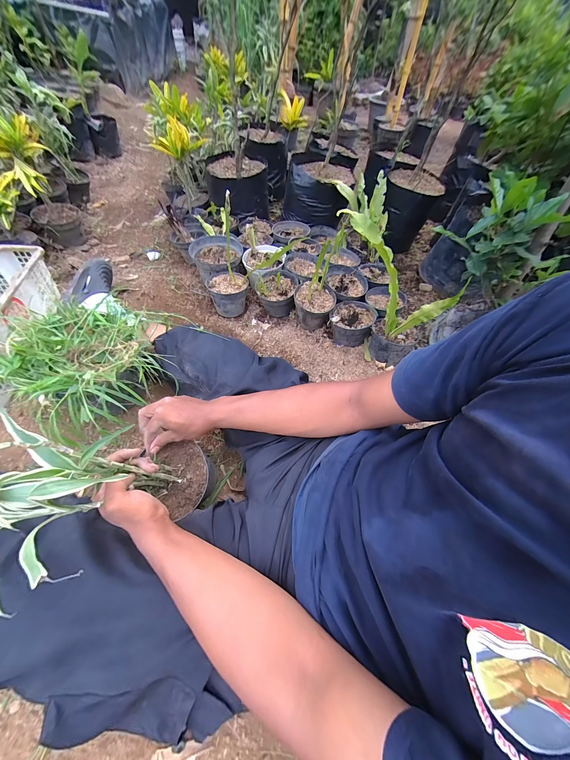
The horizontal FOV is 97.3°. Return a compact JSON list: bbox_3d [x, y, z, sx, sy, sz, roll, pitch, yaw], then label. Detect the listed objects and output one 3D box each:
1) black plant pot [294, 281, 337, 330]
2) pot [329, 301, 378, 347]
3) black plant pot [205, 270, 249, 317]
[{"bbox_3d":[0.087,-0.225,0.782,0.120,0.089,0.120,2,57,-4],"label":"black plant pot"},{"bbox_3d":[0.200,-0.176,0.765,0.124,0.078,0.134,2,57,-4],"label":"pot"},{"bbox_3d":[-0.186,-0.285,0.821,0.123,0.086,0.125,2,57,-4],"label":"black plant pot"}]

